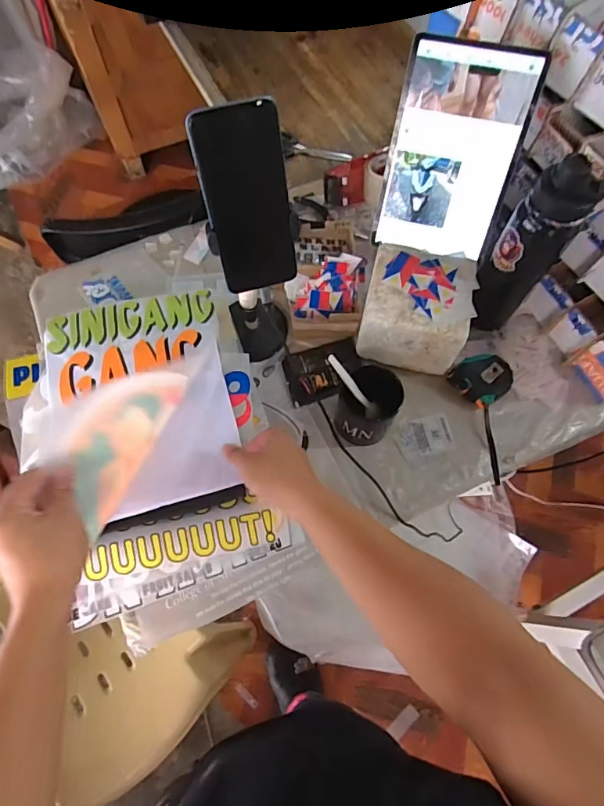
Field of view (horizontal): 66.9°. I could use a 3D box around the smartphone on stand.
[{"bbox_3d":[-0.048,-0.181,0.422,0.081,0.162,0.006,-17,44,-8],"label":"smartphone on stand"}]

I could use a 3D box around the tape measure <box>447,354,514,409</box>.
[{"bbox_3d":[0.264,-0.036,0.668,0.069,0.050,0.074,0,67,-1],"label":"tape measure"}]

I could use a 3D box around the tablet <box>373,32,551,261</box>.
[{"bbox_3d":[0.198,-0.326,0.598,0.157,0.241,0.018,13,30,6],"label":"tablet"}]

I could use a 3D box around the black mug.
[{"bbox_3d":[0.089,0.005,0.623,0.076,0.095,0.083,0,67,-1],"label":"black mug"}]

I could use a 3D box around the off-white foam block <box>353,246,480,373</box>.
[{"bbox_3d":[0.165,-0.134,0.669,0.144,0.120,0.138,14,68,5],"label":"off-white foam block"}]

